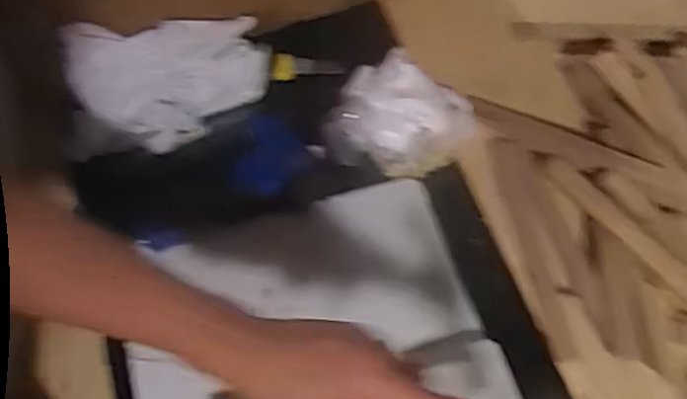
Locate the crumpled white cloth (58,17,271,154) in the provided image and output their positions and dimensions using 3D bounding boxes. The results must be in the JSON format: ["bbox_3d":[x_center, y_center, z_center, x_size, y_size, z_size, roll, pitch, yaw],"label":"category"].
[{"bbox_3d":[-0.163,-0.121,0.679,0.183,0.024,0.124,-23,107,-22],"label":"crumpled white cloth"}]

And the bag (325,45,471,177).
[{"bbox_3d":[0.057,-0.080,0.708,0.146,0.084,0.109,17,63,6],"label":"bag"}]

